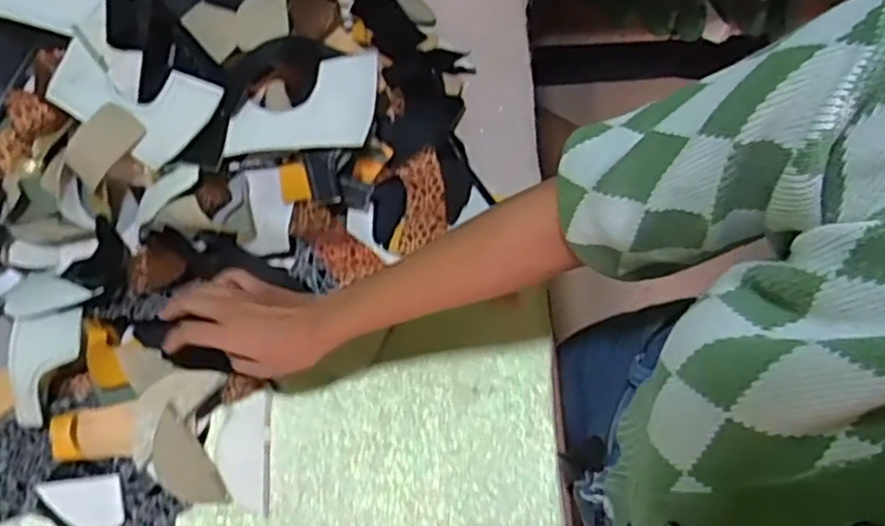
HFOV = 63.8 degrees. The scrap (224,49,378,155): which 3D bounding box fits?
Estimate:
[{"bbox_3d":[-0.136,-0.156,0.692,0.145,0.018,0.099,-6,69,-1],"label":"scrap"}]

